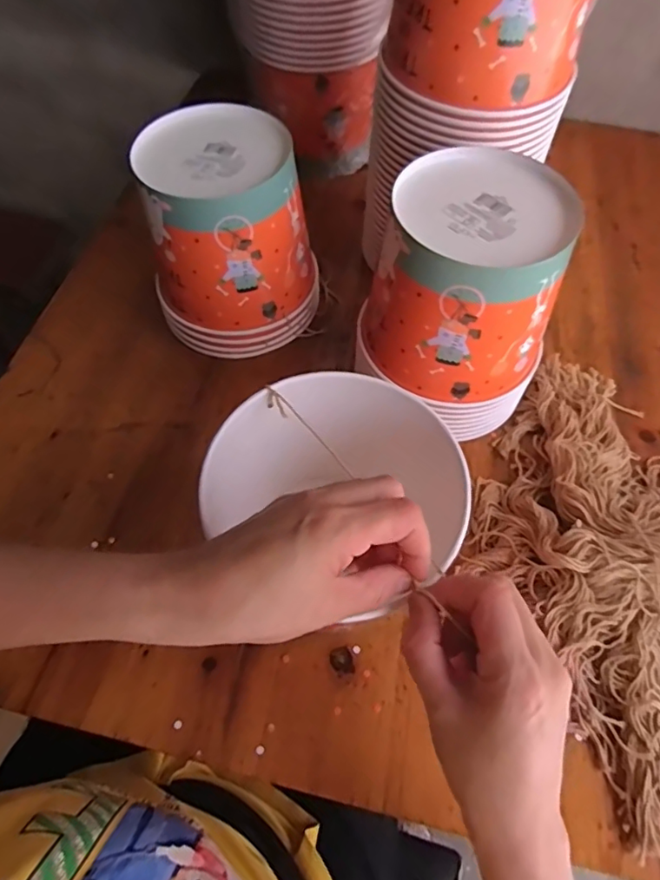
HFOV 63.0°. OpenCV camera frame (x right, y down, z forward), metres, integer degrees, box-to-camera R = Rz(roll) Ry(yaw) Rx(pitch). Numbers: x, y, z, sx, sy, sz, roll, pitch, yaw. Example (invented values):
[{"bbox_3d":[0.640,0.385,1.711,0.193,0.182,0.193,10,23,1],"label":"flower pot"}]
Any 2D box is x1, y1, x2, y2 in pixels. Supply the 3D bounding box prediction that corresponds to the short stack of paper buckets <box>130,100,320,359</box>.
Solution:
[{"bbox_3d":[-0.091,-0.186,0.506,0.151,0.171,0.132,-8,60,-6],"label":"short stack of paper buckets"}]

